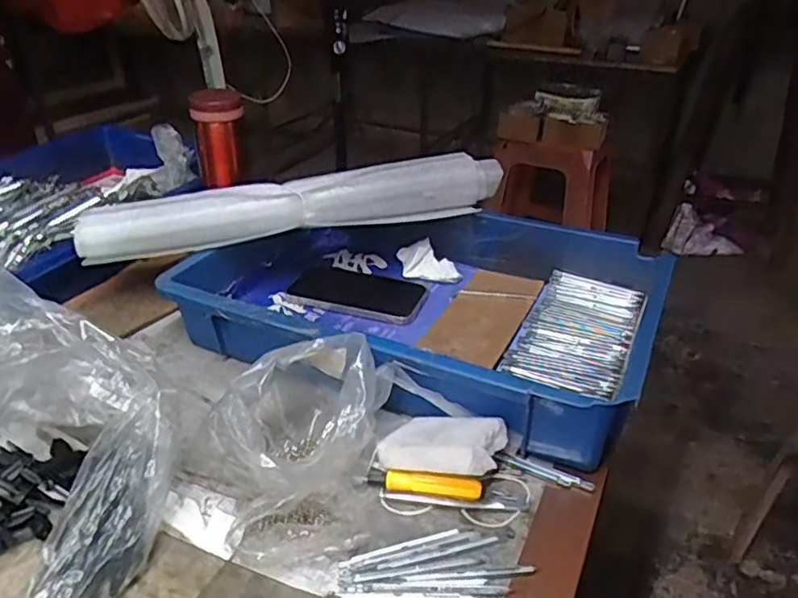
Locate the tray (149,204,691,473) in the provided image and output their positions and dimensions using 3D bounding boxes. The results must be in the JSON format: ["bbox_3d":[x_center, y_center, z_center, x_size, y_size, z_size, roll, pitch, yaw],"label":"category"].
[{"bbox_3d":[0.010,0.002,0.614,0.437,0.098,0.289,11,33,16],"label":"tray"}]

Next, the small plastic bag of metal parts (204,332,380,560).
[{"bbox_3d":[-0.067,0.099,0.451,0.105,0.079,0.161,3,32,3],"label":"small plastic bag of metal parts"}]

